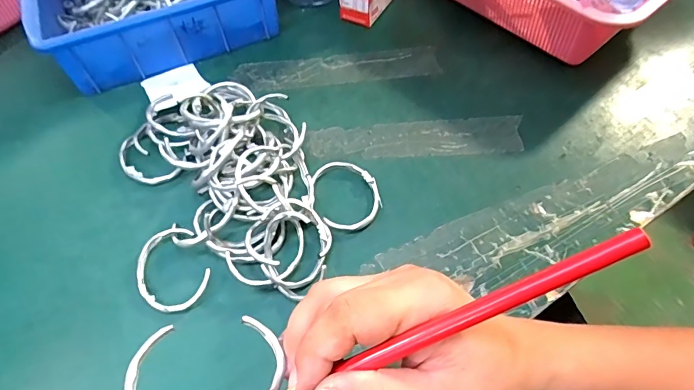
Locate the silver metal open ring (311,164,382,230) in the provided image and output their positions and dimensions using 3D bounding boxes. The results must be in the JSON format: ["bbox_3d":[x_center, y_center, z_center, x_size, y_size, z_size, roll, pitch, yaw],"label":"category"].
[{"bbox_3d":[-0.002,0.001,0.365,0.062,0.010,0.060,0,59,1],"label":"silver metal open ring"}]

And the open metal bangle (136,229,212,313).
[{"bbox_3d":[-0.138,0.059,0.330,0.050,0.014,0.066,-27,62,-15],"label":"open metal bangle"}]

